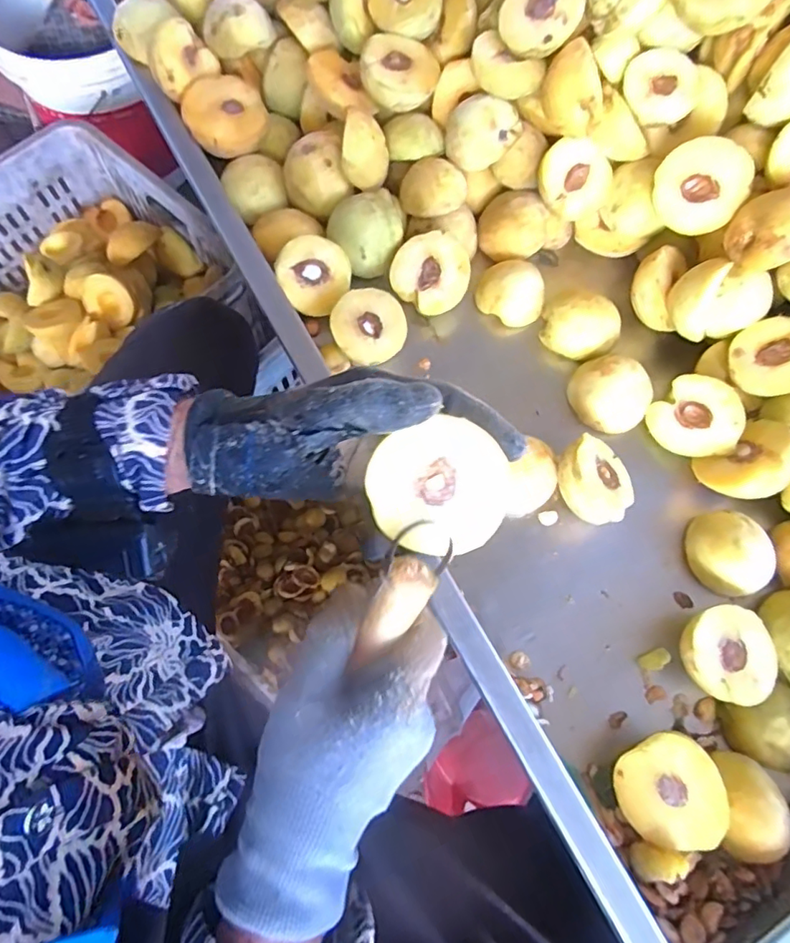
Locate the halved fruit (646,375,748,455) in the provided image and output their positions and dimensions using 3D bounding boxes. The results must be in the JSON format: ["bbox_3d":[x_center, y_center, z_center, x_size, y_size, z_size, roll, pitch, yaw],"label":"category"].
[{"bbox_3d":[0.252,-0.043,0.447,0.033,0.063,0.064,-1,44,-51],"label":"halved fruit"}]

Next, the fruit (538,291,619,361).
[{"bbox_3d":[0.164,-0.124,0.483,0.064,0.054,0.050,9,71,0],"label":"fruit"}]

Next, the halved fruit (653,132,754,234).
[{"bbox_3d":[0.251,-0.233,0.440,0.069,0.066,0.034,32,40,25],"label":"halved fruit"}]

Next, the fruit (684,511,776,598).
[{"bbox_3d":[0.259,0.064,0.416,0.063,0.032,0.054,39,75,10],"label":"fruit"}]

